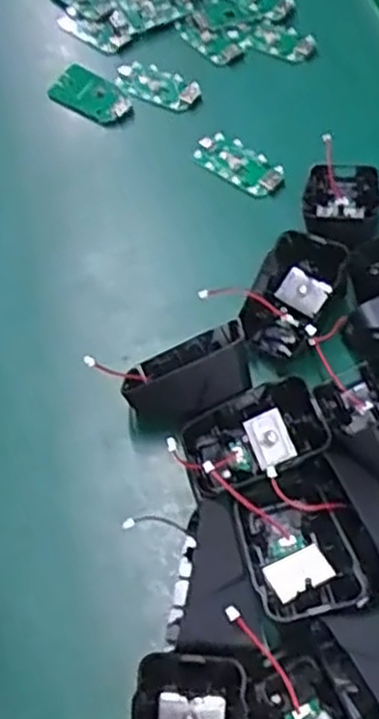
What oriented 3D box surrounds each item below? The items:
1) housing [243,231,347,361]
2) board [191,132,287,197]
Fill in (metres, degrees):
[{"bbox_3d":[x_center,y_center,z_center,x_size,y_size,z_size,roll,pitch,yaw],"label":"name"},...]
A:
[{"bbox_3d":[0.057,-0.037,0.428,0.044,0.035,0.062,23,63,17],"label":"housing"},{"bbox_3d":[0.033,-0.129,0.509,0.032,0.005,0.064,-41,64,-19],"label":"board"}]

